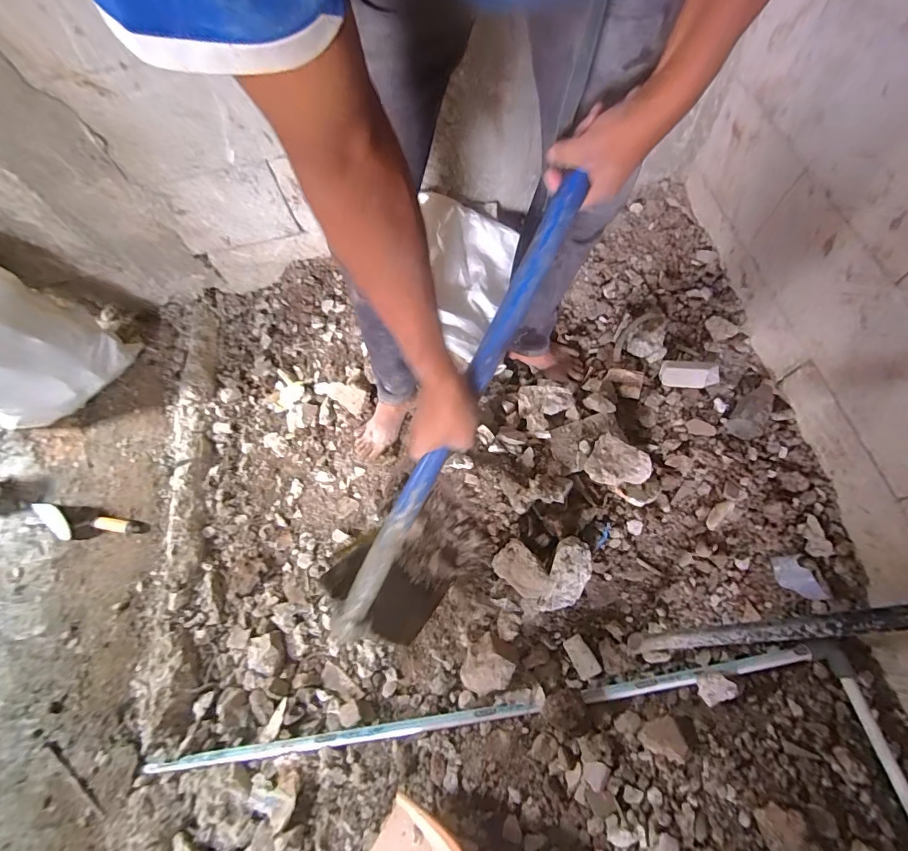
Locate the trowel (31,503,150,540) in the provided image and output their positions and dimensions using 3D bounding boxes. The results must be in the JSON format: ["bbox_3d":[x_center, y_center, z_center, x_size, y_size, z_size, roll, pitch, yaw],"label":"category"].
[{"bbox_3d":[-0.848,0.224,0.969,0.276,0.033,0.074,2,67,5],"label":"trowel"}]

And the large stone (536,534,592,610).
[{"bbox_3d":[0.215,0.289,0.802,0.077,0.097,0.142,20,70,12],"label":"large stone"}]

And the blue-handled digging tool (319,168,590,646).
[{"bbox_3d":[0.008,0.007,0.603,0.155,0.237,0.641,27,106,12],"label":"blue-handled digging tool"}]

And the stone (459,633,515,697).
[{"bbox_3d":[0.055,0.449,0.779,0.087,0.077,0.088,-41,71,-13],"label":"stone"}]

